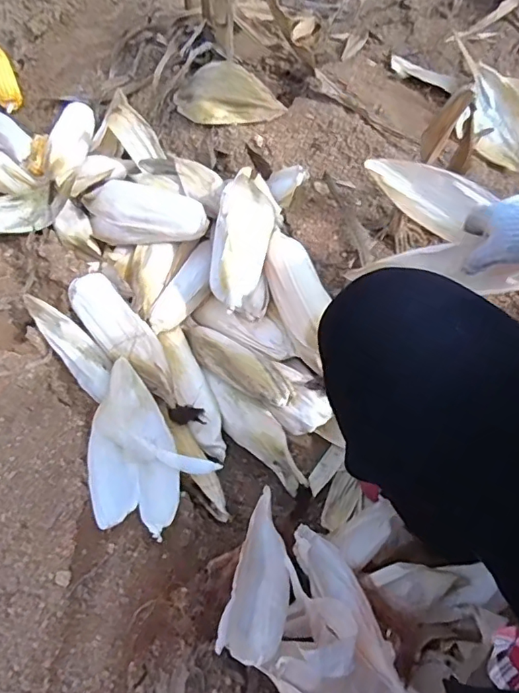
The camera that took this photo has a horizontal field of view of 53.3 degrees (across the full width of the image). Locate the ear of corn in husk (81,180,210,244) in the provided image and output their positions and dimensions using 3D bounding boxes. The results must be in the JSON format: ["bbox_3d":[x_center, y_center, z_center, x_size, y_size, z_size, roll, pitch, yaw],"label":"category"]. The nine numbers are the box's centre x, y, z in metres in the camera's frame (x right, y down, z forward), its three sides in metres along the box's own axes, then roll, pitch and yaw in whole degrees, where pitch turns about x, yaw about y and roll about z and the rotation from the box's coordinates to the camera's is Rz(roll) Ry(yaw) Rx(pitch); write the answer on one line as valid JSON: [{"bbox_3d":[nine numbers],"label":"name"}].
[{"bbox_3d":[-0.192,-0.216,0.838,0.231,0.068,0.087,14,64,6],"label":"ear of corn in husk"}]

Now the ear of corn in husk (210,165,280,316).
[{"bbox_3d":[-0.020,-0.168,0.785,0.090,0.094,0.240,6,77,2],"label":"ear of corn in husk"}]

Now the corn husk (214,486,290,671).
[{"bbox_3d":[0.000,0.247,0.580,0.064,0.025,0.205,6,31,2],"label":"corn husk"}]

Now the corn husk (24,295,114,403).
[{"bbox_3d":[-0.271,-0.007,0.736,0.050,0.035,0.183,-40,71,-18],"label":"corn husk"}]

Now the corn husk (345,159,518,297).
[{"bbox_3d":[0.231,-0.147,0.631,0.217,0.079,0.152,19,65,8],"label":"corn husk"}]

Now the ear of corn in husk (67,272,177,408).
[{"bbox_3d":[-0.191,-0.019,0.727,0.068,0.040,0.242,-37,70,-17],"label":"ear of corn in husk"}]

